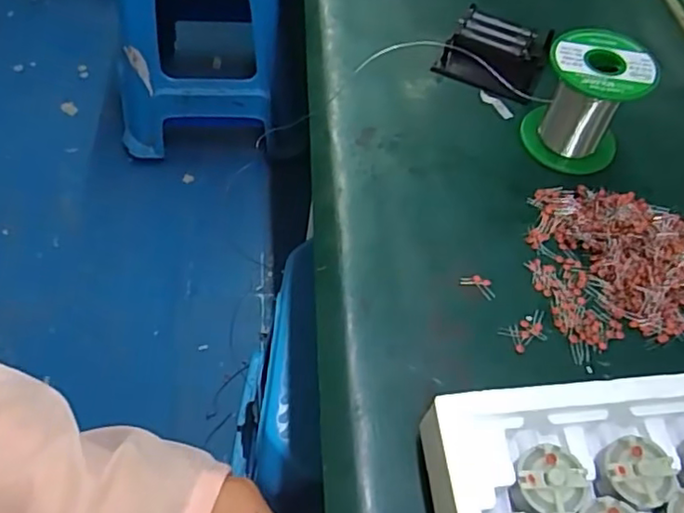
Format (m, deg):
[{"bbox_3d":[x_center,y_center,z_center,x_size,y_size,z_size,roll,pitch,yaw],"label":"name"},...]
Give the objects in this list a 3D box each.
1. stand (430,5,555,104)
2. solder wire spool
[{"bbox_3d":[0.124,-0.163,0.496,0.076,0.023,0.068,23,56,11],"label":"stand"},{"bbox_3d":[0.169,-0.107,0.428,0.065,0.076,0.065,2,54,-3],"label":"solder wire spool"}]

